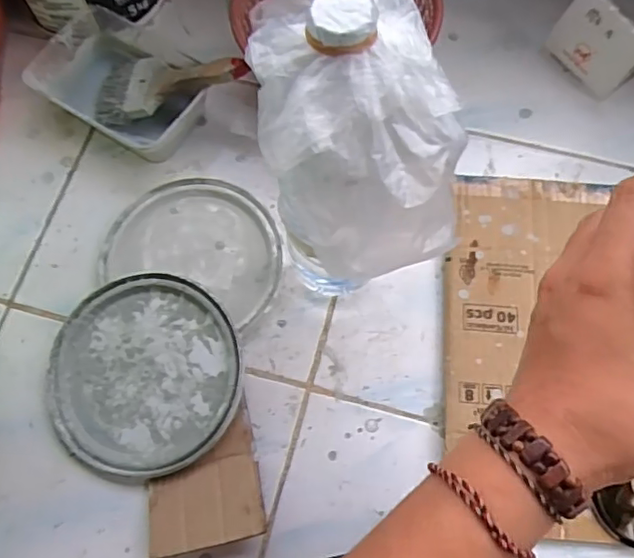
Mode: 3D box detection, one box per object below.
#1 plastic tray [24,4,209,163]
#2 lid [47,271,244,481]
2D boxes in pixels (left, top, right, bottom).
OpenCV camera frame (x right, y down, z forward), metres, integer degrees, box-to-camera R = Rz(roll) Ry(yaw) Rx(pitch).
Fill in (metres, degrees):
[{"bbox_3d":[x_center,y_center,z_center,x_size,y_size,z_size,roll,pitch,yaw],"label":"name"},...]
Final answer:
[{"bbox_3d":[-0.213,-0.209,0.627,0.175,0.041,0.125,25,73,11],"label":"plastic tray"},{"bbox_3d":[-0.154,0.084,0.522,0.170,0.031,0.174,-6,70,0],"label":"lid"}]

